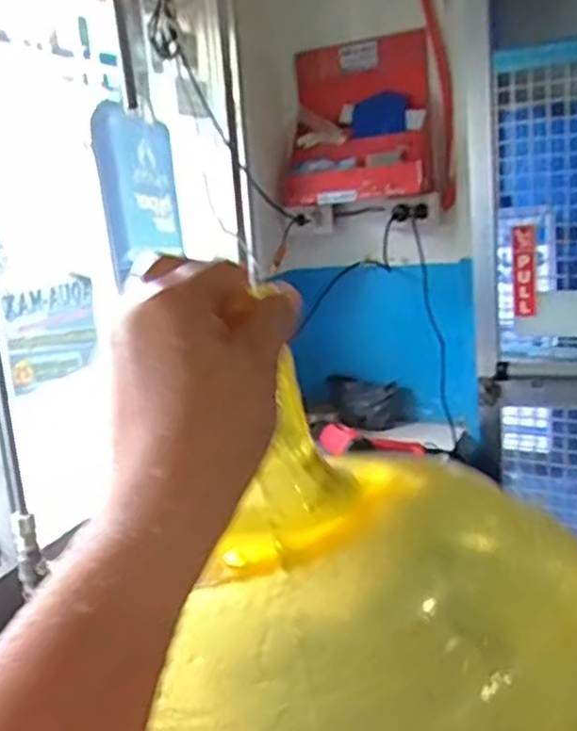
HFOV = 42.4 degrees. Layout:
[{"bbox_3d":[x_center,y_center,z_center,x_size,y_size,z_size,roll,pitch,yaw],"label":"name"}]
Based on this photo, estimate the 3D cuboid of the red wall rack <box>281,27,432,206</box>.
[{"bbox_3d":[0.140,-0.542,1.638,0.315,0.334,0.192,2,15,28],"label":"red wall rack"}]

